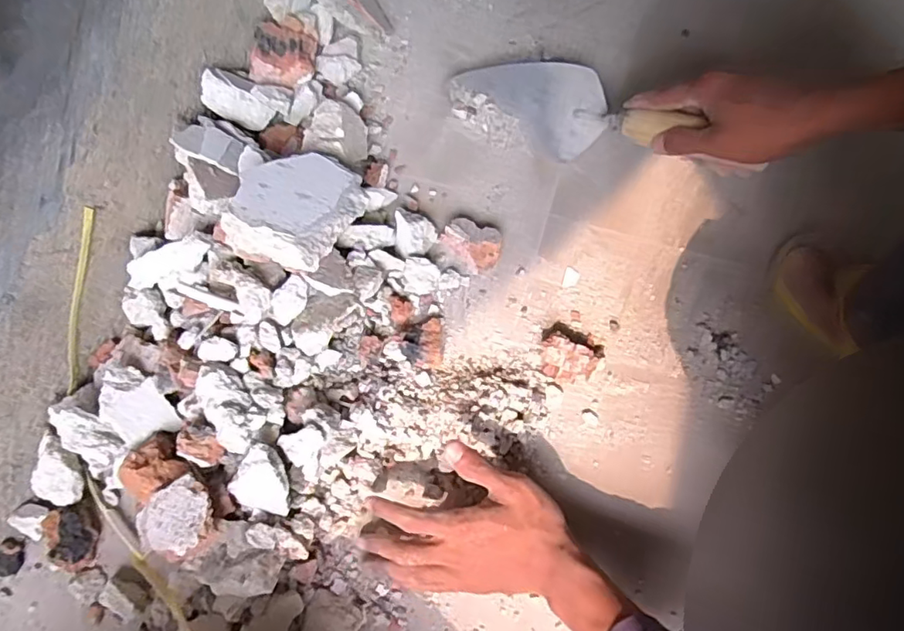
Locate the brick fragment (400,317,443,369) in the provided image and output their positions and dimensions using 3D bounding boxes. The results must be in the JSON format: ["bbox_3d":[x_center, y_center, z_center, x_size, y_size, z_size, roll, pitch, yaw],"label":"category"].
[{"bbox_3d":[-0.026,0.022,0.493,0.034,0.022,0.045,-3,72,0],"label":"brick fragment"}]

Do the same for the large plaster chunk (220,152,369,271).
[{"bbox_3d":[-0.120,-0.088,0.446,0.083,0.027,0.112,30,48,-4],"label":"large plaster chunk"}]

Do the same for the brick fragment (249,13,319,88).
[{"bbox_3d":[-0.168,-0.271,0.569,0.061,0.032,0.081,-1,72,1],"label":"brick fragment"}]

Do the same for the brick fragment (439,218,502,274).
[{"bbox_3d":[0.020,-0.067,0.519,0.039,0.029,0.051,-40,75,-11],"label":"brick fragment"}]

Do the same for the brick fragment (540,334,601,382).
[{"bbox_3d":[0.097,0.039,0.486,0.046,0.025,0.032,29,75,10],"label":"brick fragment"}]

